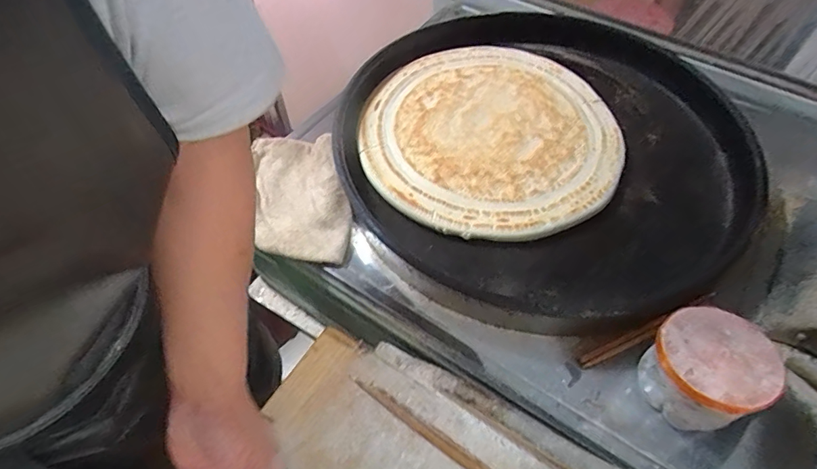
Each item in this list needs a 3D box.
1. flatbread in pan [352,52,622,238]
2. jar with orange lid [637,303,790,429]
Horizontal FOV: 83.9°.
[{"bbox_3d":[0.114,-0.153,0.660,0.360,0.024,0.360,0,55,1],"label":"flatbread in pan"},{"bbox_3d":[0.279,0.129,0.439,0.090,0.097,0.095,0,55,1],"label":"jar with orange lid"}]

